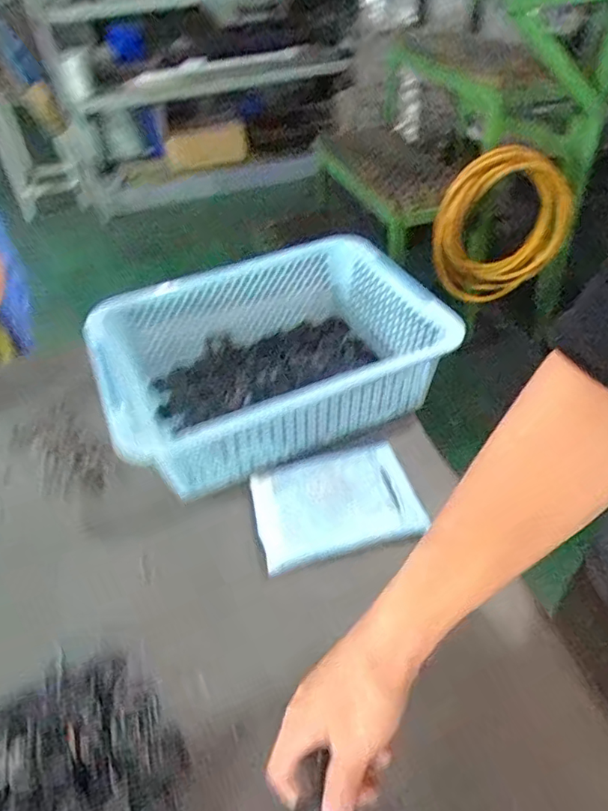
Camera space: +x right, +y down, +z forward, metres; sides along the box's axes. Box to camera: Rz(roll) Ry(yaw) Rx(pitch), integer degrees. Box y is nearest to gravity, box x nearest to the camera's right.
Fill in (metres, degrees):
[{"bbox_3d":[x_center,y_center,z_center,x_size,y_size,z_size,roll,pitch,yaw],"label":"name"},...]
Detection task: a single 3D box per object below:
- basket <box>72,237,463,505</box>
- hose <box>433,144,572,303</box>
[{"bbox_3d":[-0.047,-0.056,0.667,0.387,0.117,0.292,-20,45,-13],"label":"basket"},{"bbox_3d":[0.532,-0.467,1.432,0.374,0.401,0.070,-13,44,-7],"label":"hose"}]

